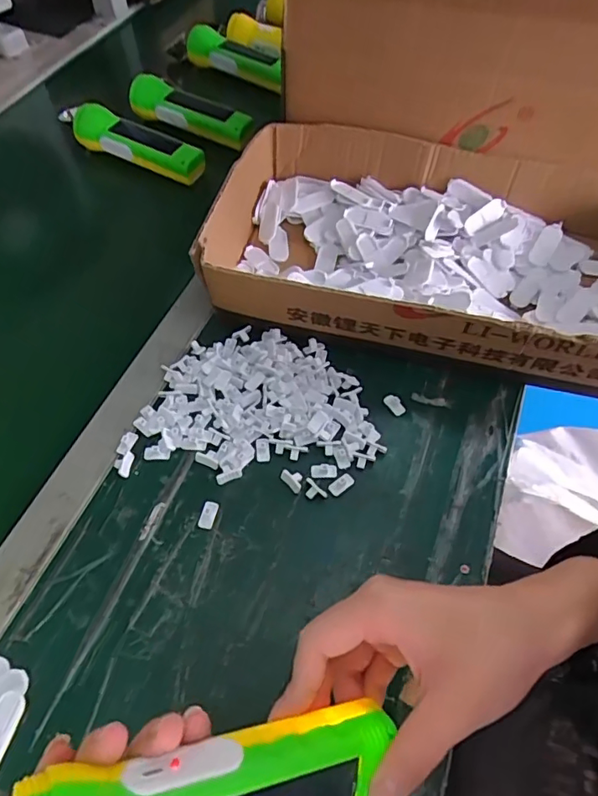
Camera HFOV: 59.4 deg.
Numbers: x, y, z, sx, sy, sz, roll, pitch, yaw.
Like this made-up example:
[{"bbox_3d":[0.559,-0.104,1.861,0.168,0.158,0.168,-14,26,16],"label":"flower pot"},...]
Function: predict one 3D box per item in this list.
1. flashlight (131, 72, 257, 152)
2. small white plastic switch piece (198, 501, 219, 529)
[{"bbox_3d":[-0.135,-0.367,0.670,0.166,0.046,0.042,20,58,13],"label":"flashlight"},{"bbox_3d":[-0.069,0.089,0.402,0.011,0.008,0.020,14,57,10],"label":"small white plastic switch piece"}]

